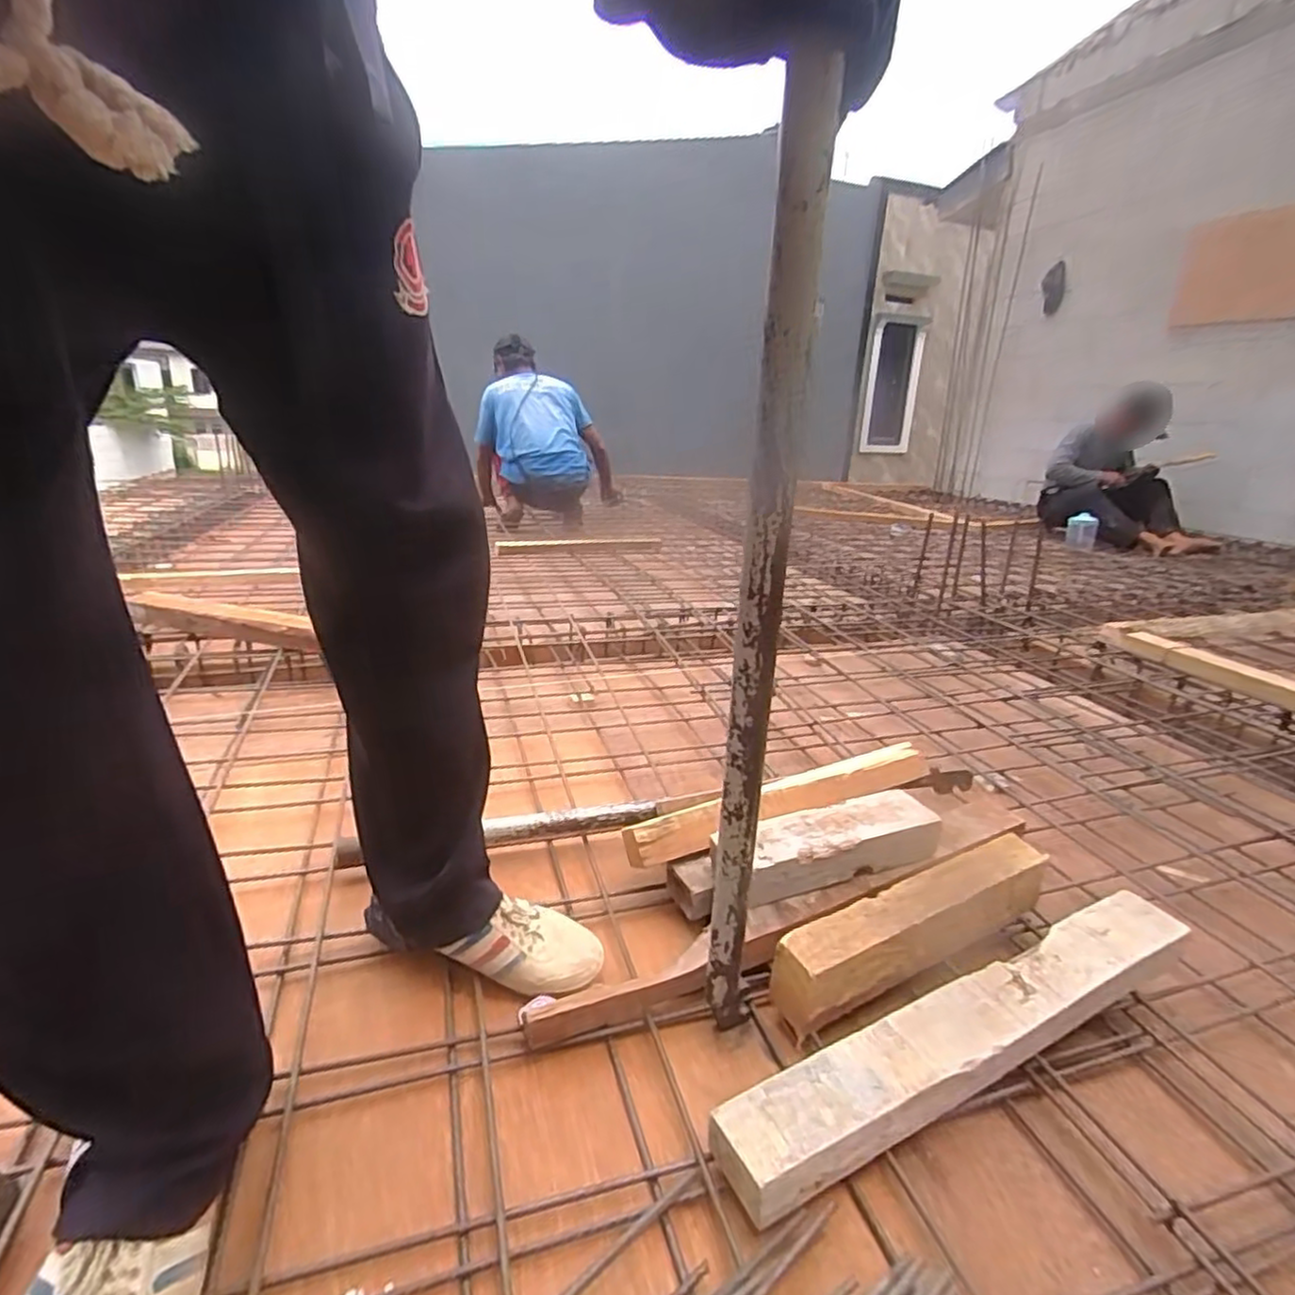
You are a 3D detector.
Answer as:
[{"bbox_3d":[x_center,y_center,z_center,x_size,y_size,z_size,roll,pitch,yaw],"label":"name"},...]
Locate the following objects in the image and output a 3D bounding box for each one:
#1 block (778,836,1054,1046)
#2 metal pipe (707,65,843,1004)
[{"bbox_3d":[0.275,0.281,0.690,0.337,0.087,0.063,-6,22,-28],"label":"block"},{"bbox_3d":[0.077,0.021,0.489,0.031,0.700,0.022,4,23,5],"label":"metal pipe"}]

